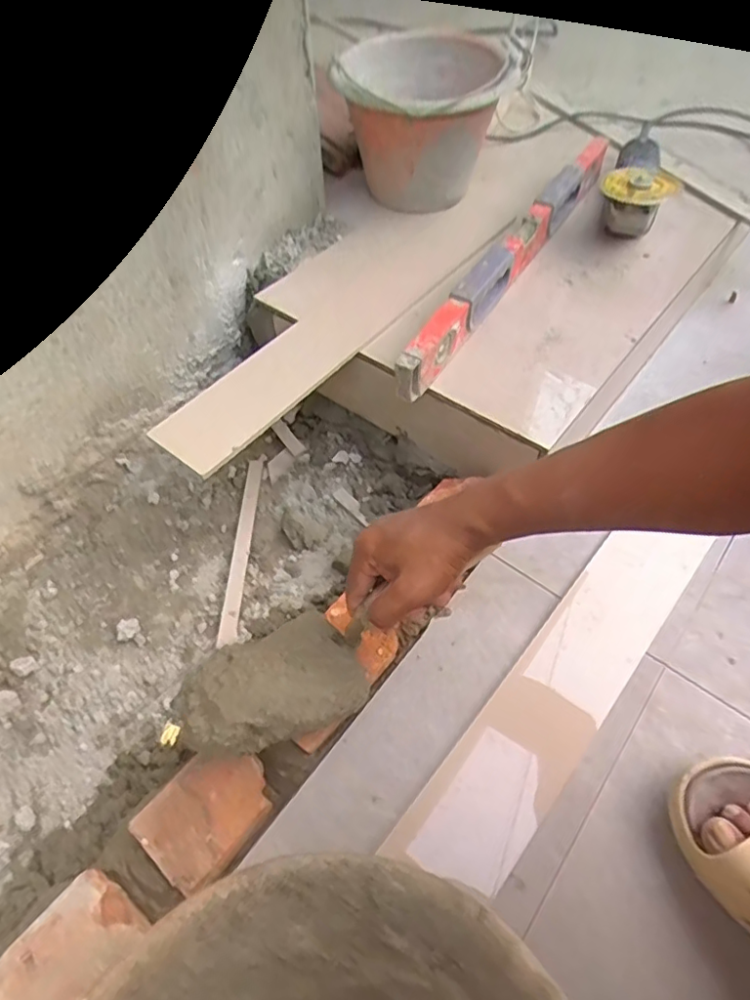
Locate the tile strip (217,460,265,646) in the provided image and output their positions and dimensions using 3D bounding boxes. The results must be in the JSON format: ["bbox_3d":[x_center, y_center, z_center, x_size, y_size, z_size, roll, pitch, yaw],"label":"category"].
[{"bbox_3d":[-0.163,0.051,0.704,0.023,0.007,0.259,-1,54,1],"label":"tile strip"}]

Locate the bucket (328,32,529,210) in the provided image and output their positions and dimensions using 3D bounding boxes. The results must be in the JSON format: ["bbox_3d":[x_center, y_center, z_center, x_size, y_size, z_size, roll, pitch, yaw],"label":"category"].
[{"bbox_3d":[0.070,-0.531,0.815,0.234,0.180,0.251,-1,54,1],"label":"bucket"}]

